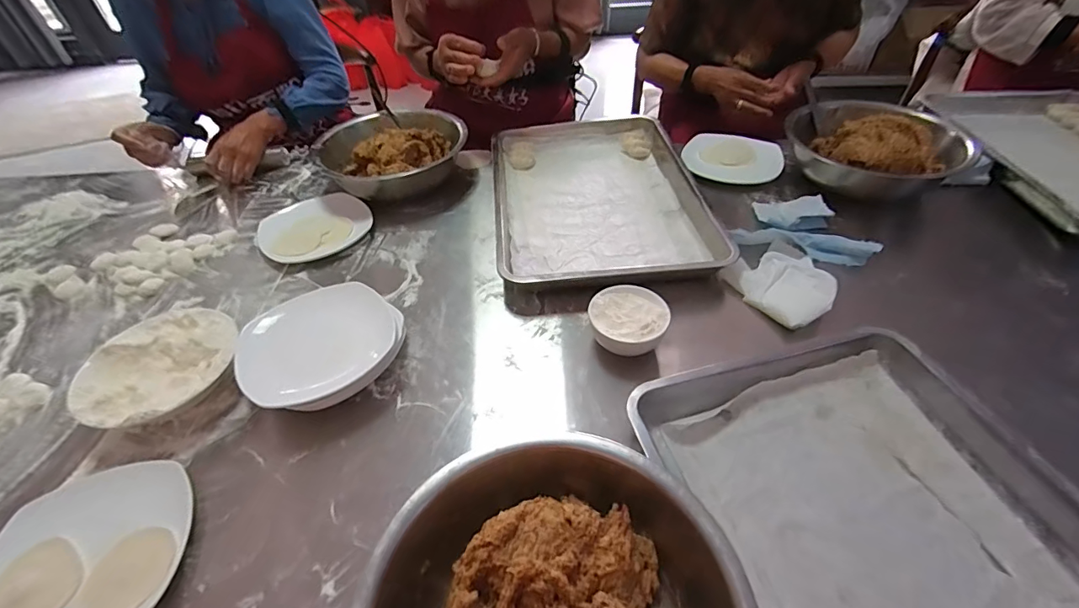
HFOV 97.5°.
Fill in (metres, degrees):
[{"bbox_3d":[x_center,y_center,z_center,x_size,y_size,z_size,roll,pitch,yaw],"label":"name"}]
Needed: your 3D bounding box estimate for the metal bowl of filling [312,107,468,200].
[{"bbox_3d":[-0.269,-0.272,0.882,0.239,0.101,0.229,-2,44,2],"label":"metal bowl of filling"}]

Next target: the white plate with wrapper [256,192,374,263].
[{"bbox_3d":[-0.383,-0.137,0.800,0.171,0.026,0.177,-2,44,2],"label":"white plate with wrapper"}]

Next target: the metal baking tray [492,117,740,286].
[{"bbox_3d":[0.089,-0.185,0.804,0.315,0.066,0.461,-5,44,-2],"label":"metal baking tray"}]

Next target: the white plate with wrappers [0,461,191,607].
[{"bbox_3d":[-0.417,0.232,0.434,0.167,0.020,0.171,-18,45,-15],"label":"white plate with wrappers"}]

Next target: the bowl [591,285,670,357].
[{"bbox_3d":[0.109,0.028,0.594,0.092,0.052,0.103,-21,49,-15],"label":"bowl"}]

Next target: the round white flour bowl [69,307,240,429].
[{"bbox_3d":[-0.447,0.078,0.567,0.154,0.046,0.161,-2,44,2],"label":"round white flour bowl"}]

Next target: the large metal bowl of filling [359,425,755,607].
[{"bbox_3d":[0.015,0.237,0.366,0.272,0.078,0.259,-2,44,2],"label":"large metal bowl of filling"}]

